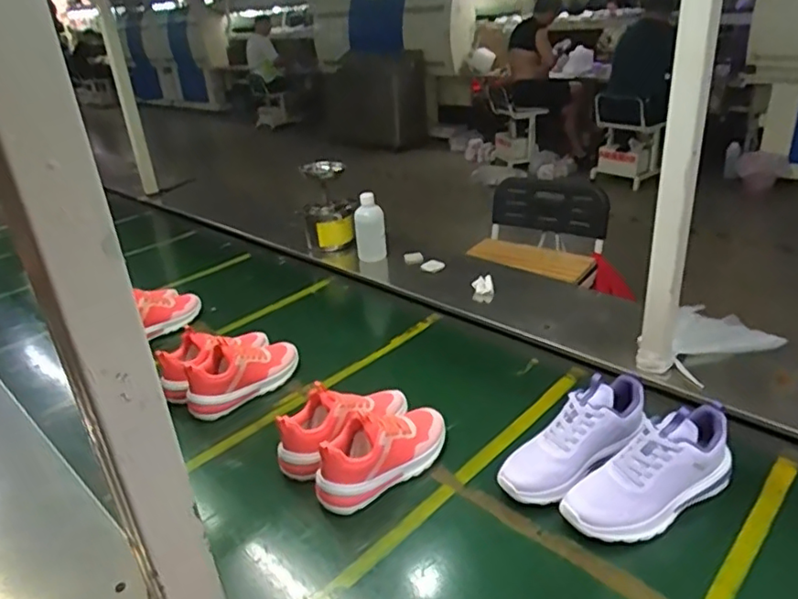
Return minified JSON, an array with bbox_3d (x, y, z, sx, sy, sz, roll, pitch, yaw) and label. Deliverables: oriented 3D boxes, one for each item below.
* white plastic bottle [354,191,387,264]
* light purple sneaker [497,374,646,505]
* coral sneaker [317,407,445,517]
[{"bbox_3d":[-0.078,-0.186,1.611,0.079,0.194,0.058,-4,28,-4],"label":"white plastic bottle"},{"bbox_3d":[0.255,0.195,0.875,0.257,0.084,0.089,-35,36,-14],"label":"light purple sneaker"},{"bbox_3d":[-0.027,0.218,0.900,0.218,0.105,0.092,-20,32,-30],"label":"coral sneaker"}]

